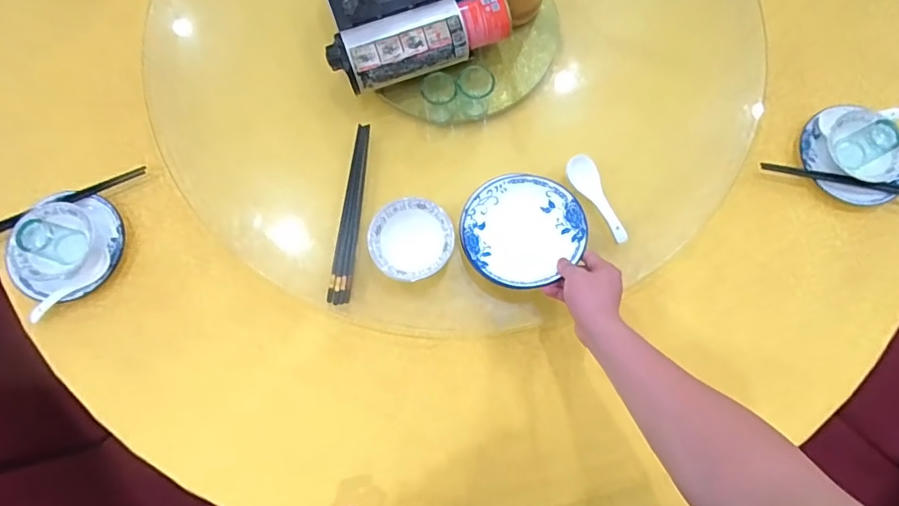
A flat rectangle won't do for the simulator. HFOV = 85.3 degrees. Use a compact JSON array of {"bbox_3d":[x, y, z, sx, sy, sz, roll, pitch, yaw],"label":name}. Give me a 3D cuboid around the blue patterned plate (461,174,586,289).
[{"bbox_3d":[0.096,-0.035,0.659,0.158,0.031,0.158,0,76,0],"label":"blue patterned plate"}]

